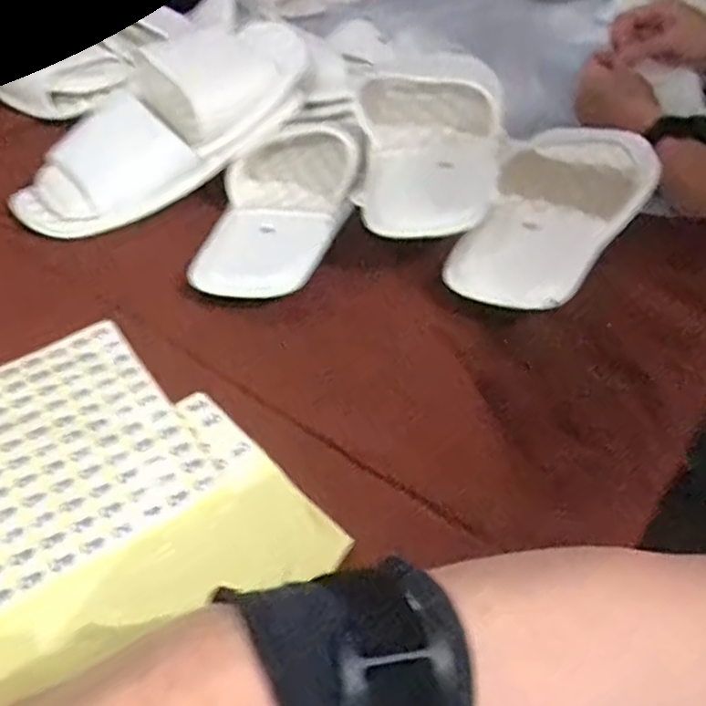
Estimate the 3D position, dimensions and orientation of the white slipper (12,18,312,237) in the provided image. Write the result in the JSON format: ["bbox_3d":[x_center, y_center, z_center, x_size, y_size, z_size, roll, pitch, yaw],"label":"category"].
[{"bbox_3d":[-0.142,-0.178,0.534,0.255,0.069,0.114,-41,53,-10],"label":"white slipper"}]

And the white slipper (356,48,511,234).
[{"bbox_3d":[0.056,-0.158,0.523,0.107,0.052,0.234,2,43,4],"label":"white slipper"}]

